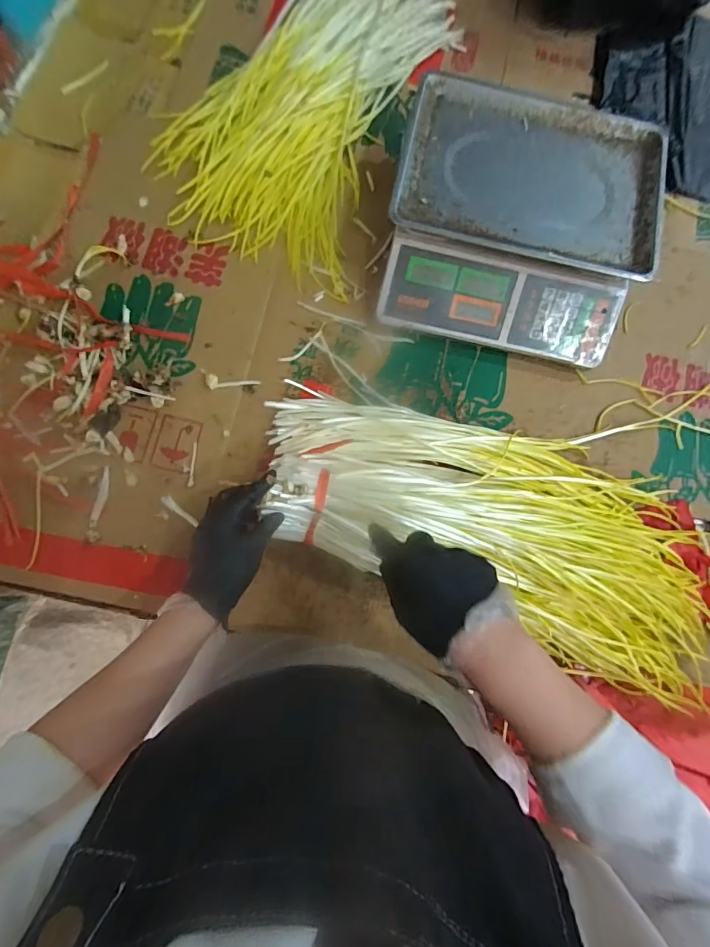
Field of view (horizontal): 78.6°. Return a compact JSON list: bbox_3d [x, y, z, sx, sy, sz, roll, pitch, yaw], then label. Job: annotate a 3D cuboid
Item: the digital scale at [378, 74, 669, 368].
[{"bbox_3d":[0.222,-0.343,0.611,0.340,0.102,0.321,13,81,-4],"label":"digital scale"}]

